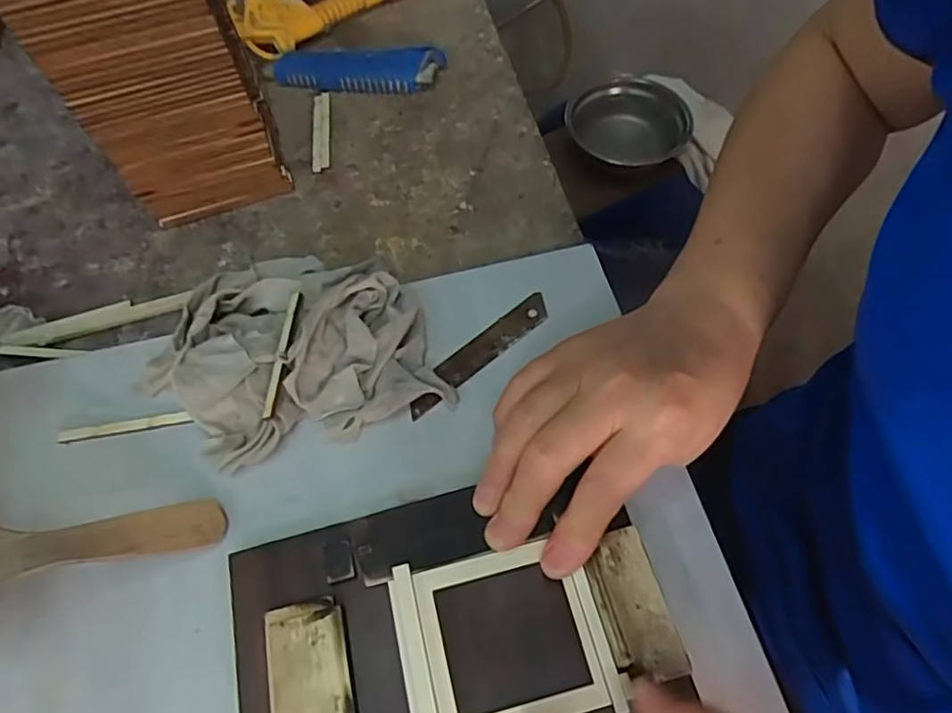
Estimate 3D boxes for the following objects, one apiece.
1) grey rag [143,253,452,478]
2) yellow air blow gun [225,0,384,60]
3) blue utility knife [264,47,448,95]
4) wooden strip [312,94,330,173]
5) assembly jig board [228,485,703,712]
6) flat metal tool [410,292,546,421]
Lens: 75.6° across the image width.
[{"bbox_3d":[-0.108,-0.010,0.348,0.149,0.040,0.128,-17,61,-8],"label":"grey rag"},{"bbox_3d":[-0.122,-0.317,0.510,0.067,0.060,0.183,37,67,21],"label":"yellow air blow gun"},{"bbox_3d":[-0.097,-0.225,0.480,0.137,0.019,0.034,3,60,3],"label":"blue utility knife"},{"bbox_3d":[-0.117,-0.169,0.462,0.013,0.006,0.078,-6,60,-2],"label":"wooden strip"},{"bbox_3d":[-0.009,0.133,0.267,0.187,0.022,0.144,-14,60,-6],"label":"assembly jig board"},{"bbox_3d":[0.002,-0.003,0.350,0.103,0.006,0.018,-37,65,-17],"label":"flat metal tool"}]

